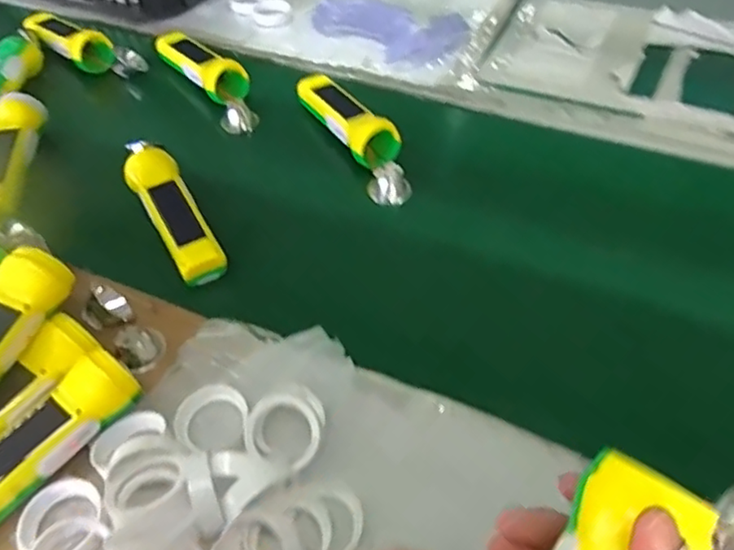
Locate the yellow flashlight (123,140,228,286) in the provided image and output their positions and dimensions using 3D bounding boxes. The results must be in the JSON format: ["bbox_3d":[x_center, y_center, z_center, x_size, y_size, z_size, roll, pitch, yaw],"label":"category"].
[{"bbox_3d":[-0.190,-0.058,0.609,0.053,0.060,0.182,-21,50,-19],"label":"yellow flashlight"}]

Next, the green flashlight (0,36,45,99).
[{"bbox_3d":[-0.446,-0.229,0.766,0.045,0.044,0.186,-3,47,-3],"label":"green flashlight"}]

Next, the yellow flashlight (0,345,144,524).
[{"bbox_3d":[-0.233,0.122,0.429,0.040,0.042,0.159,31,54,26],"label":"yellow flashlight"}]

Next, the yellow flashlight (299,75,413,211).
[{"bbox_3d":[-0.013,-0.160,0.696,0.057,0.058,0.203,-22,50,-20],"label":"yellow flashlight"}]

